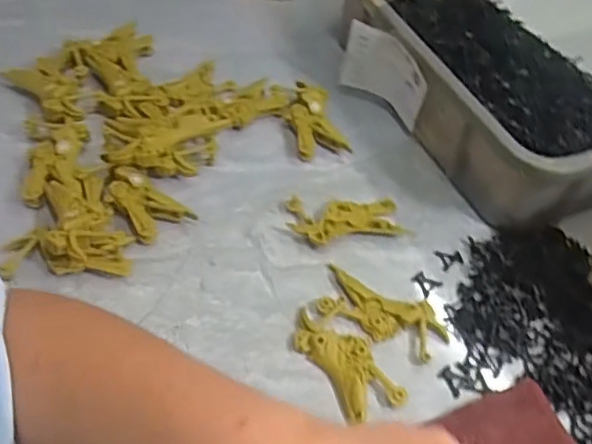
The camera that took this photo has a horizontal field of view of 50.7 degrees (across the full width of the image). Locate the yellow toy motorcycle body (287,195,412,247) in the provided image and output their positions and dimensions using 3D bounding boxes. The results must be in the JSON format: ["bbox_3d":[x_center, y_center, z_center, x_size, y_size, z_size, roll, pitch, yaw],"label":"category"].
[{"bbox_3d":[0.044,-0.002,0.536,0.100,0.014,0.048,-1,49,-7],"label":"yellow toy motorcycle body"}]

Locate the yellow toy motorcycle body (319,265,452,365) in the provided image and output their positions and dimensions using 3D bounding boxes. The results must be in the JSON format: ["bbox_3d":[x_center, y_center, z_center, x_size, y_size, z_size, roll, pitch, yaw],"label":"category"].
[{"bbox_3d":[0.066,0.068,0.478,0.098,0.011,0.046,23,50,13],"label":"yellow toy motorcycle body"}]

